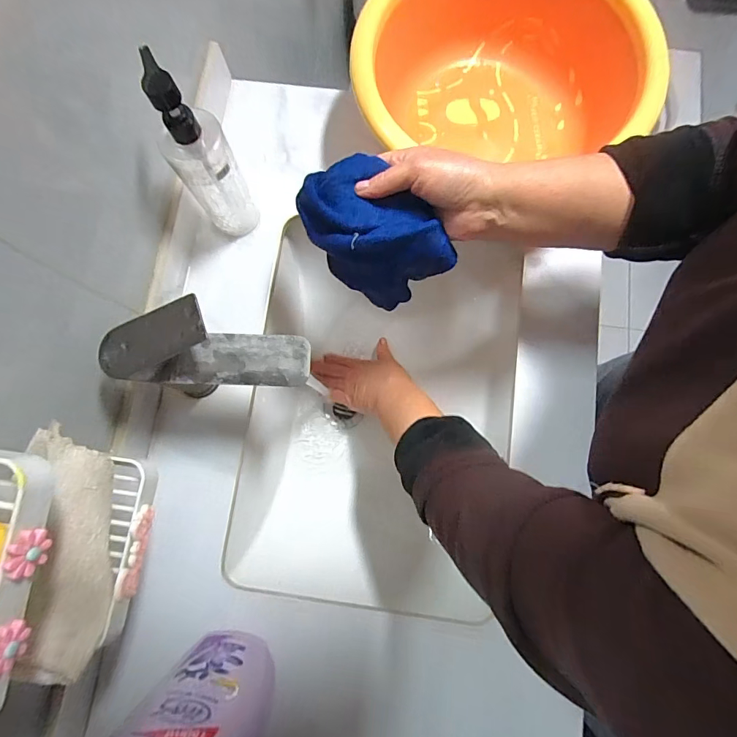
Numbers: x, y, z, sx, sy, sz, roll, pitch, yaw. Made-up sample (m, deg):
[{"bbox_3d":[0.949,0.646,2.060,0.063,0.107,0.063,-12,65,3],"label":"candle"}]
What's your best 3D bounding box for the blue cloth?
[{"bbox_3d":[0.001,-0.122,0.396,0.089,0.096,0.134,-37,81,-5],"label":"blue cloth"}]

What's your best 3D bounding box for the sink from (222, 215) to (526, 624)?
[{"bbox_3d":[0.007,0.049,0.543,0.340,0.142,0.429,7,80,3],"label":"sink"}]

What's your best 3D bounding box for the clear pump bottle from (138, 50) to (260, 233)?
[{"bbox_3d":[-0.159,-0.203,0.414,0.059,0.198,0.053,-28,80,-4],"label":"clear pump bottle"}]

